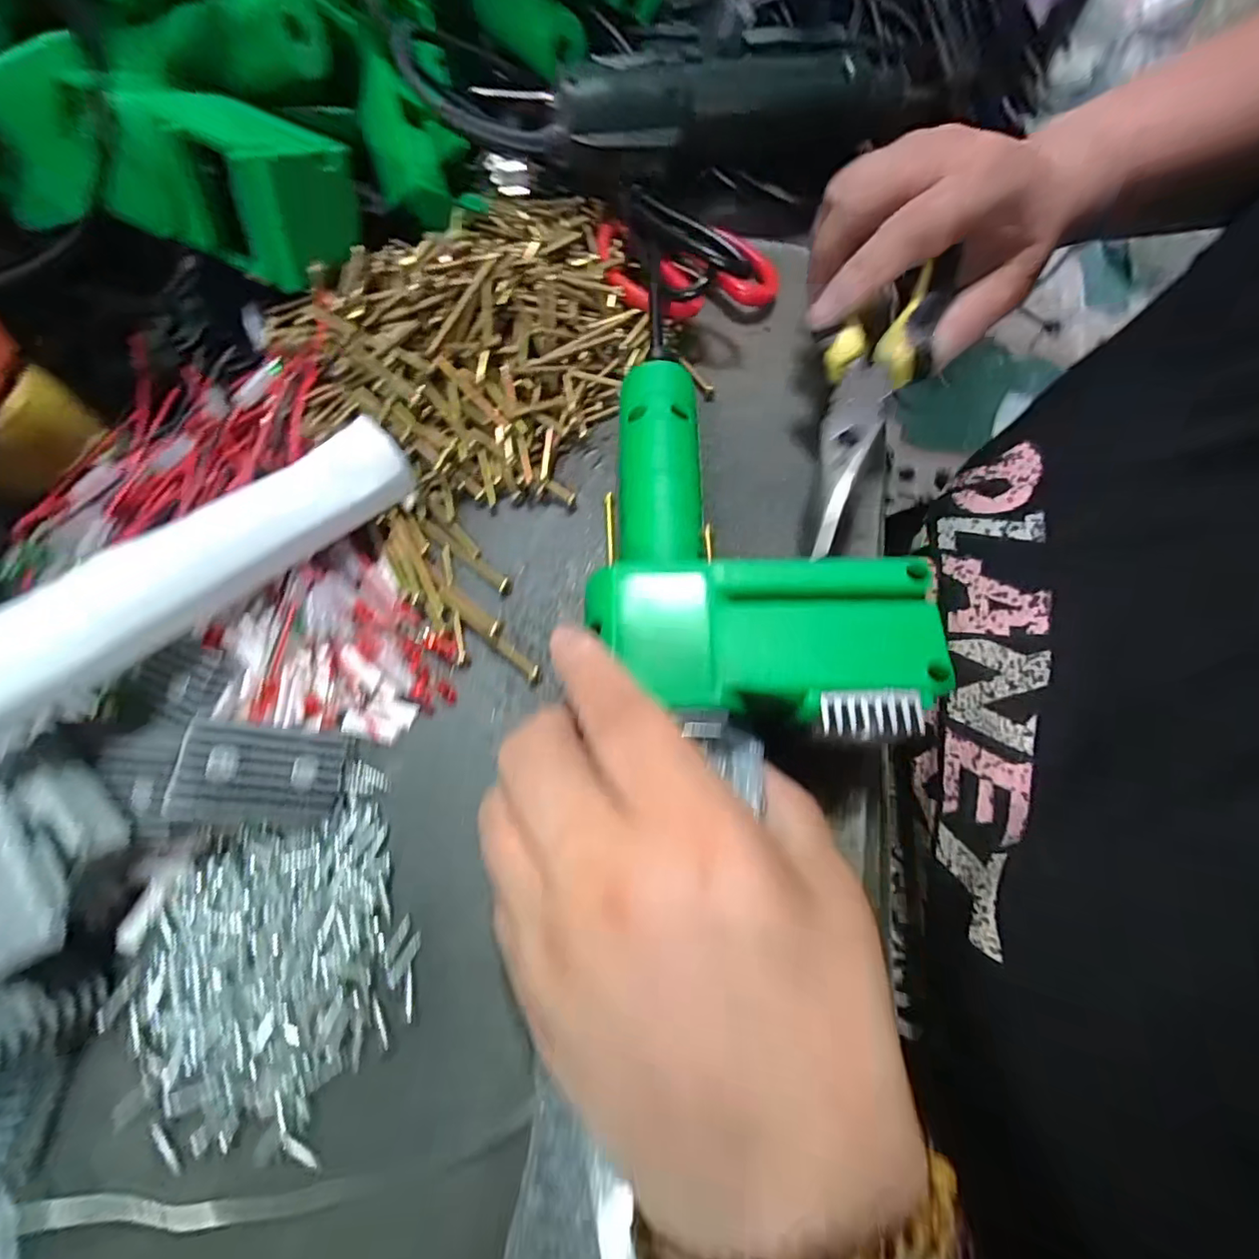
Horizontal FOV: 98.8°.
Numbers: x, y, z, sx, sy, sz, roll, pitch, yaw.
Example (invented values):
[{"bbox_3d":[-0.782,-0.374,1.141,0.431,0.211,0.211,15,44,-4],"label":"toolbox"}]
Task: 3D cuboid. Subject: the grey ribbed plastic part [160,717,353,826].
[{"bbox_3d":[-0.121,0.048,0.179,0.045,0.009,0.030,18,62,-36],"label":"grey ribbed plastic part"}]

